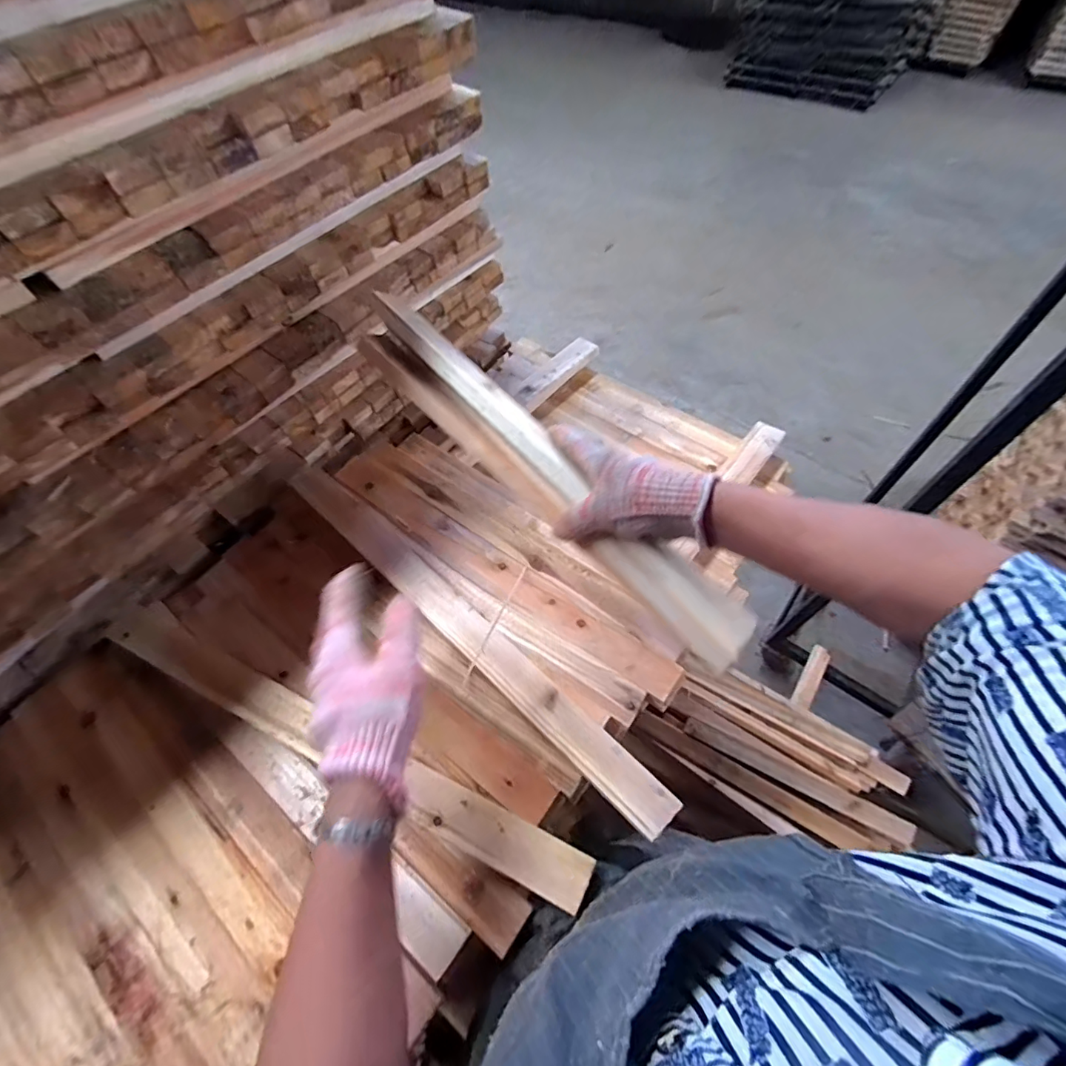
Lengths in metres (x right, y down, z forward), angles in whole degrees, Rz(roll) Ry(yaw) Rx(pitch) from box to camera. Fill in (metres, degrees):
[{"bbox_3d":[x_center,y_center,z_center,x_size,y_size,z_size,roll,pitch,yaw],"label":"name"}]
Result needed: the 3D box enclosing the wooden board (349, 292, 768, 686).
[{"bbox_3d":[0.003,-0.065,0.470,0.066,0.035,0.475,-40,74,-19],"label":"wooden board"}]

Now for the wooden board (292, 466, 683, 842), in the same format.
[{"bbox_3d":[-0.093,0.088,0.550,0.579,0.021,0.047,38,67,23],"label":"wooden board"}]

